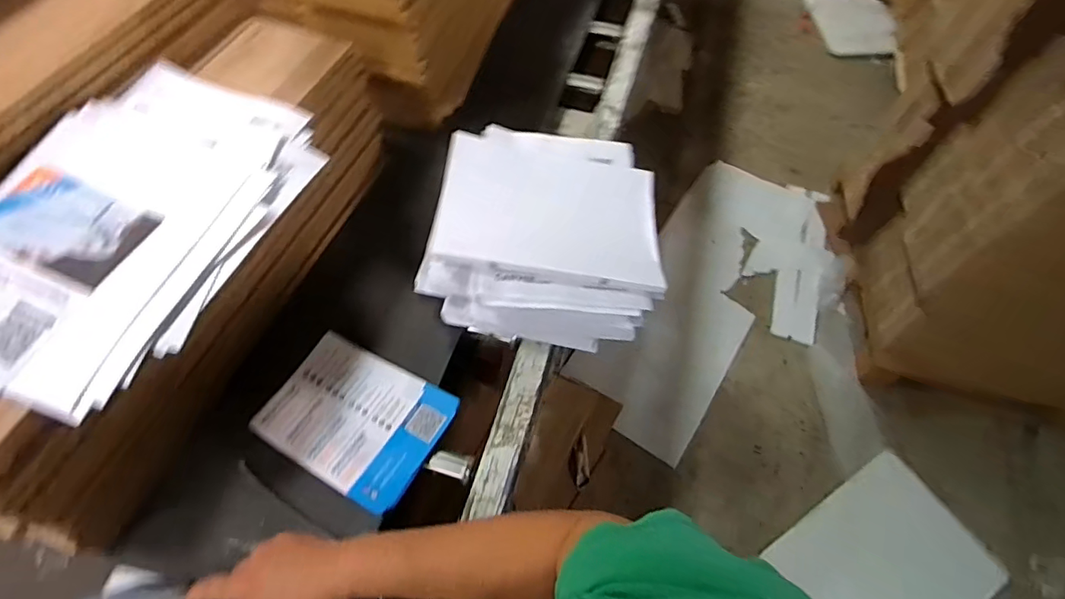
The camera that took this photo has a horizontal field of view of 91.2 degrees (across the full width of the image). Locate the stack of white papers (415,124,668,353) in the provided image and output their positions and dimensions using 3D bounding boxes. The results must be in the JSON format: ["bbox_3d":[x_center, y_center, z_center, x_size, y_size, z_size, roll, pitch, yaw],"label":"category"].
[{"bbox_3d":[0.009,-0.096,0.735,0.311,0.112,0.293,4,58,-1],"label":"stack of white papers"}]

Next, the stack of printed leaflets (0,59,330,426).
[{"bbox_3d":[-0.415,-0.096,0.547,0.252,0.034,0.411,16,59,7],"label":"stack of printed leaflets"}]

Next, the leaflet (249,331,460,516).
[{"bbox_3d":[-0.220,0.146,0.653,0.210,0.018,0.158,26,61,12],"label":"leaflet"}]

